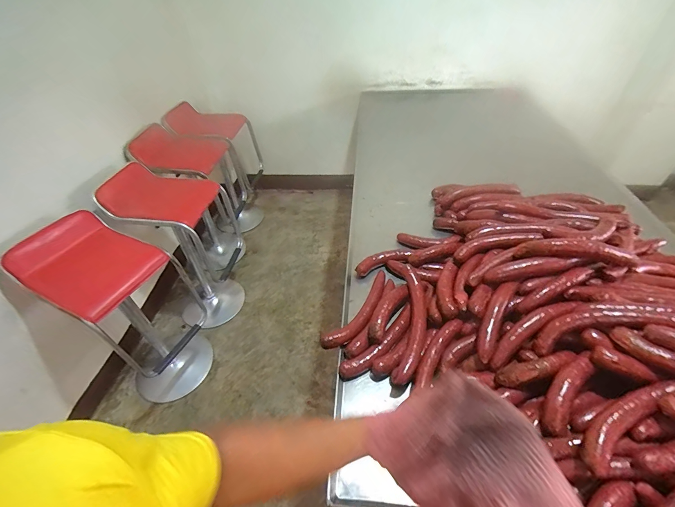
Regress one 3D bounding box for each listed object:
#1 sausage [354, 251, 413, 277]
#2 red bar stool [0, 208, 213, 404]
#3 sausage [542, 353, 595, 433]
[{"bbox_3d":[0.144,0.019,1.018,0.187,0.035,0.063,-16,46,-13],"label":"sausage"},{"bbox_3d":[-0.863,0.222,1.337,0.369,0.970,0.385,22,50,24],"label":"red bar stool"},{"bbox_3d":[0.437,0.258,0.609,0.049,0.053,0.164,31,54,30],"label":"sausage"}]

